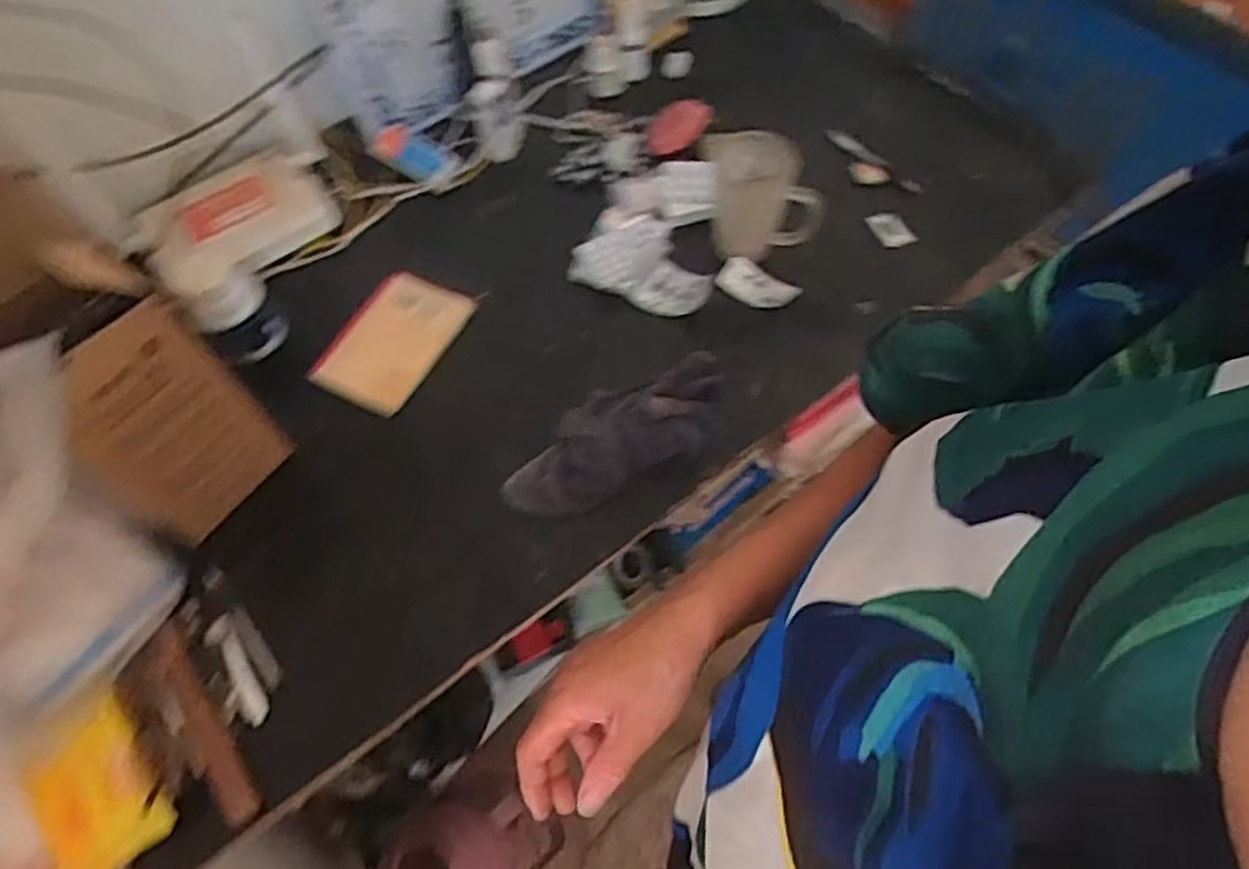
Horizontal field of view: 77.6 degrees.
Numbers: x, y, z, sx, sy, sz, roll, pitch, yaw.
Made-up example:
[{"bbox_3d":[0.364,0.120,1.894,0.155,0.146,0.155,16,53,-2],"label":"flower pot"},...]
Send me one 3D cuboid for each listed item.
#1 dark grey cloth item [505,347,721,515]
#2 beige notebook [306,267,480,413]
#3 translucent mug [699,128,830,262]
[{"bbox_3d":[-0.007,-0.003,0.737,0.230,0.041,0.096,-26,63,-10],"label":"dark grey cloth item"},{"bbox_3d":[-0.247,-0.099,0.827,0.107,0.013,0.148,25,67,8],"label":"beige notebook"},{"bbox_3d":[0.143,-0.247,0.812,0.118,0.115,0.074,-2,61,3],"label":"translucent mug"}]

